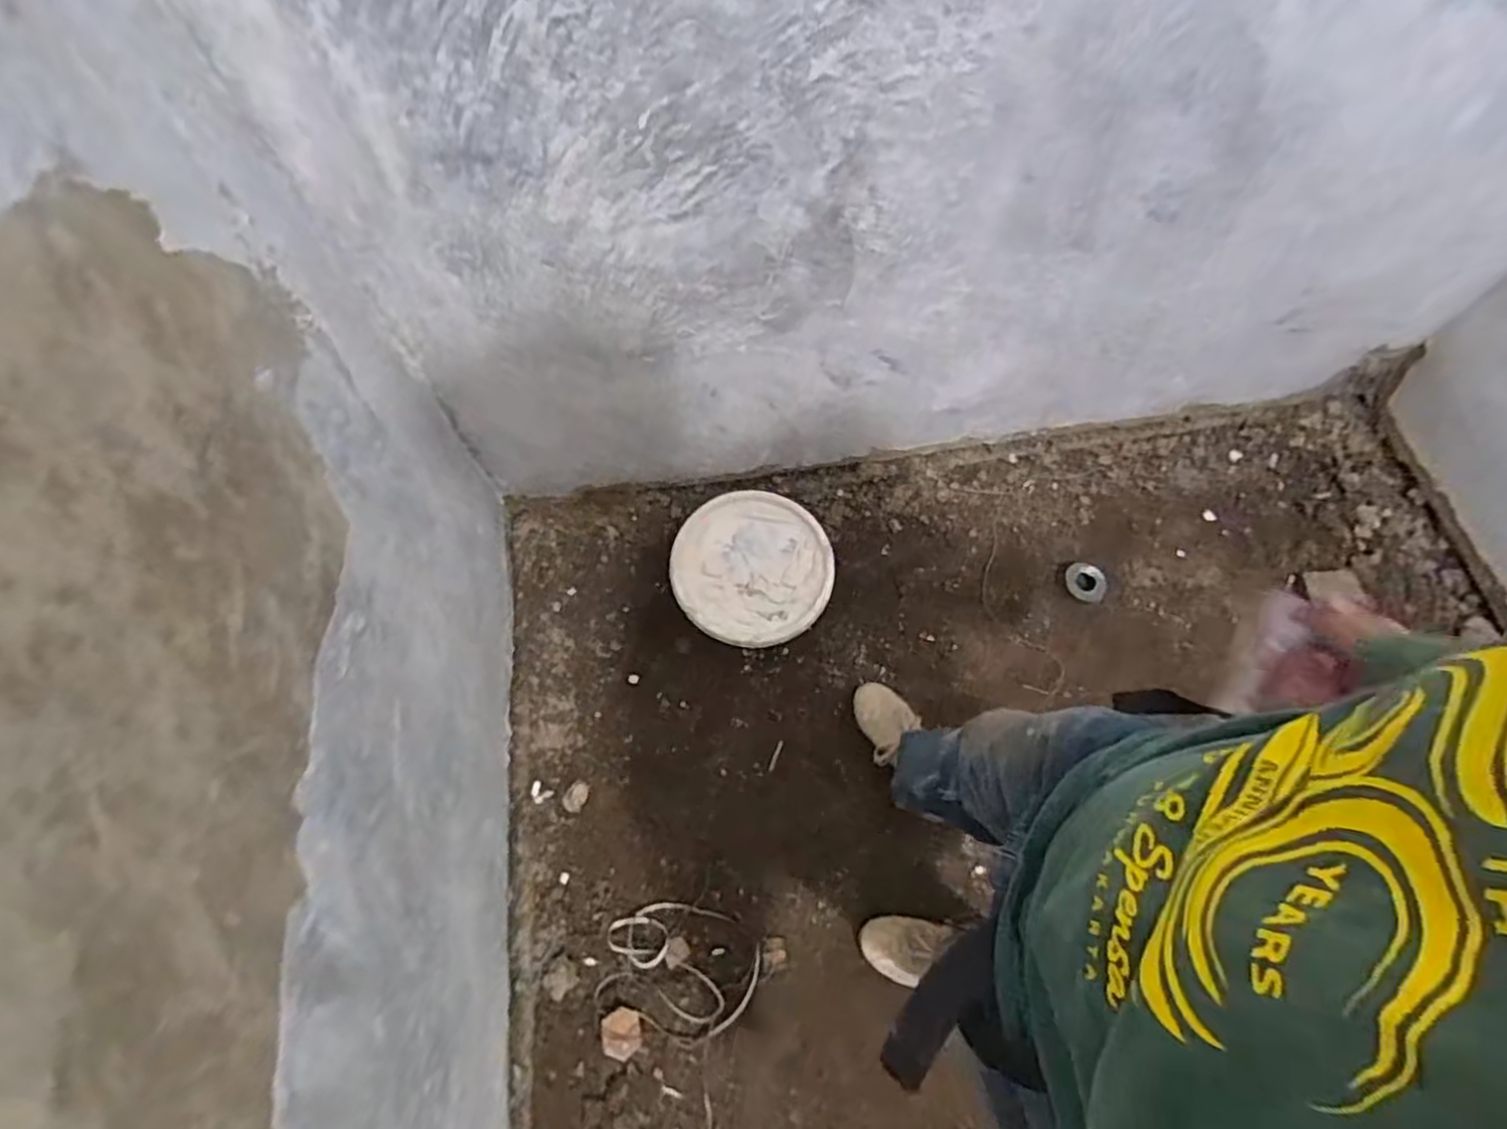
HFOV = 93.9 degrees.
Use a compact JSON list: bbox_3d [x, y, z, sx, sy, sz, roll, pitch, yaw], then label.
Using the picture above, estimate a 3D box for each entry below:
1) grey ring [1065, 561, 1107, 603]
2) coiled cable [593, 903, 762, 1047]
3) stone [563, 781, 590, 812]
[{"bbox_3d":[0.700,0.036,1.478,0.069,0.031,0.085,-39,68,-16],"label":"grey ring"},{"bbox_3d":[-0.128,0.681,1.188,0.263,0.034,0.196,13,65,9],"label":"coiled cable"},{"bbox_3d":[-0.331,0.435,1.321,0.040,0.023,0.054,23,67,14],"label":"stone"}]

